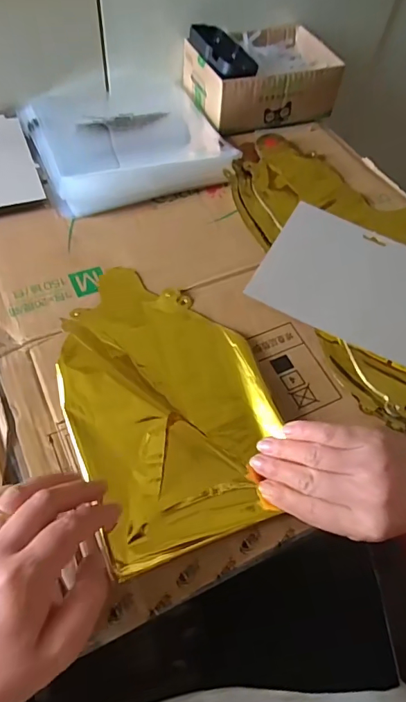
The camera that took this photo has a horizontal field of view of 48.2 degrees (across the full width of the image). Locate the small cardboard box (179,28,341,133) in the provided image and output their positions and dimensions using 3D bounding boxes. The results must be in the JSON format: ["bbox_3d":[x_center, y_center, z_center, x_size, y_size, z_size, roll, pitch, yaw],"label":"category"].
[{"bbox_3d":[0.079,-0.381,0.628,0.187,0.070,0.140,-18,60,-15],"label":"small cardboard box"}]

